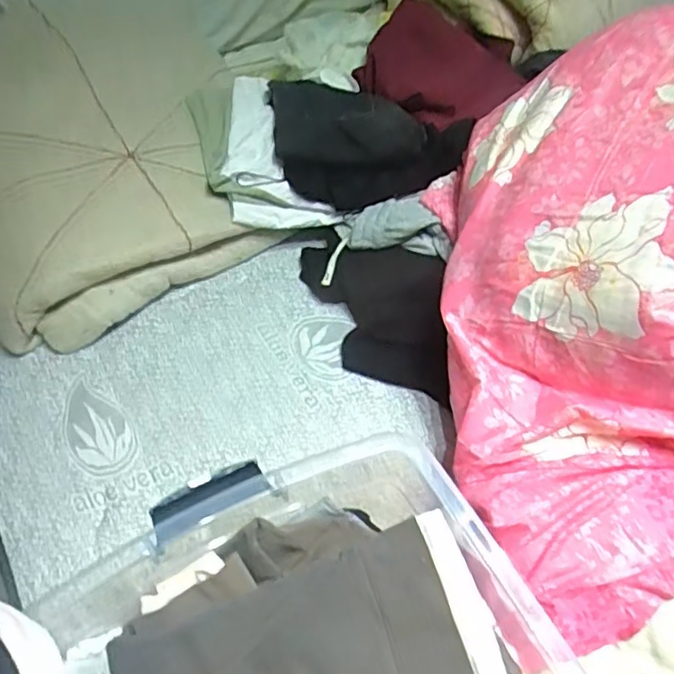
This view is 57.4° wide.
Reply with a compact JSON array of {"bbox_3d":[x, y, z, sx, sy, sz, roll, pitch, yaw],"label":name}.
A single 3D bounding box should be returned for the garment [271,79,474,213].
[{"bbox_3d":[0.051,-0.406,1.228,0.353,0.116,0.330,-4,57,-8],"label":"garment"}]

